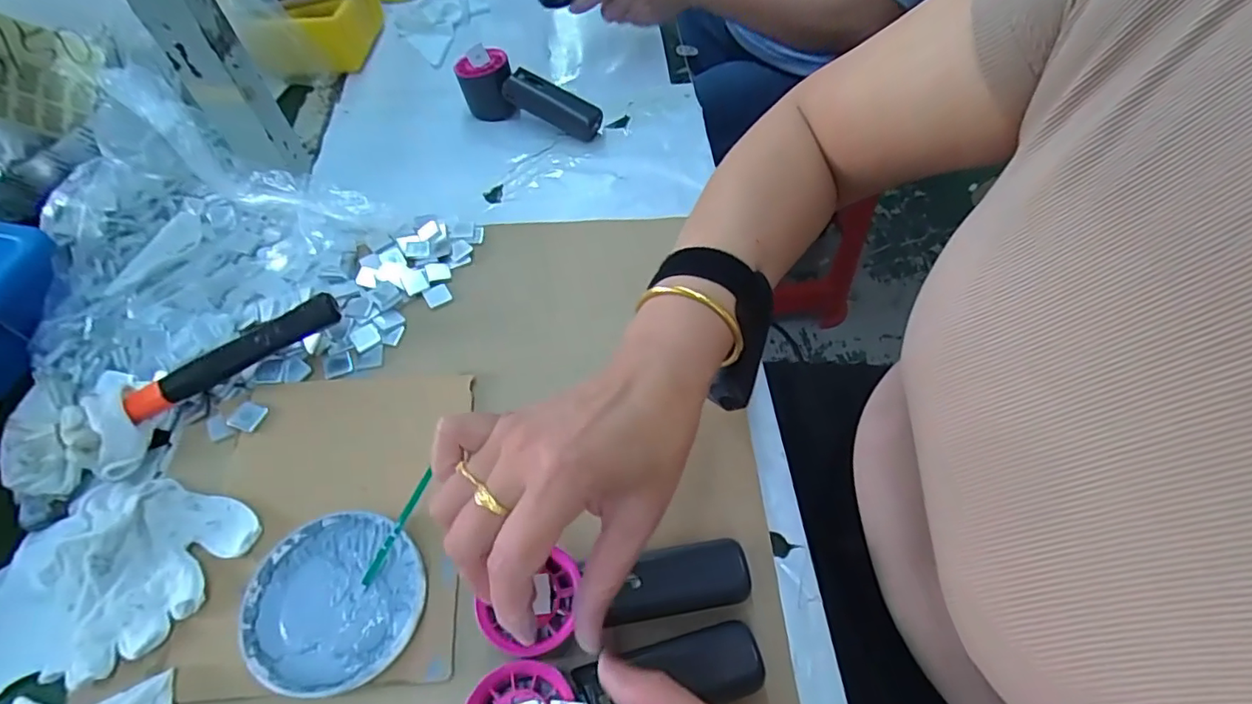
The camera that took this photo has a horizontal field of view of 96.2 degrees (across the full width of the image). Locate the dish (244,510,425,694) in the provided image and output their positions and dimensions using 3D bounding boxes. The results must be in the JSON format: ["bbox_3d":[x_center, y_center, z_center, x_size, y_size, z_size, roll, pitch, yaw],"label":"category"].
[{"bbox_3d":[-0.175,0.149,0.341,0.100,0.017,0.097,1,57,-2],"label":"dish"}]

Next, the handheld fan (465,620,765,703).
[{"bbox_3d":[-0.001,0.173,0.288,0.154,0.028,0.043,-2,56,-19],"label":"handheld fan"}]

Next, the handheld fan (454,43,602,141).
[{"bbox_3d":[-0.100,-0.271,0.594,0.158,0.053,0.046,18,58,9],"label":"handheld fan"}]

